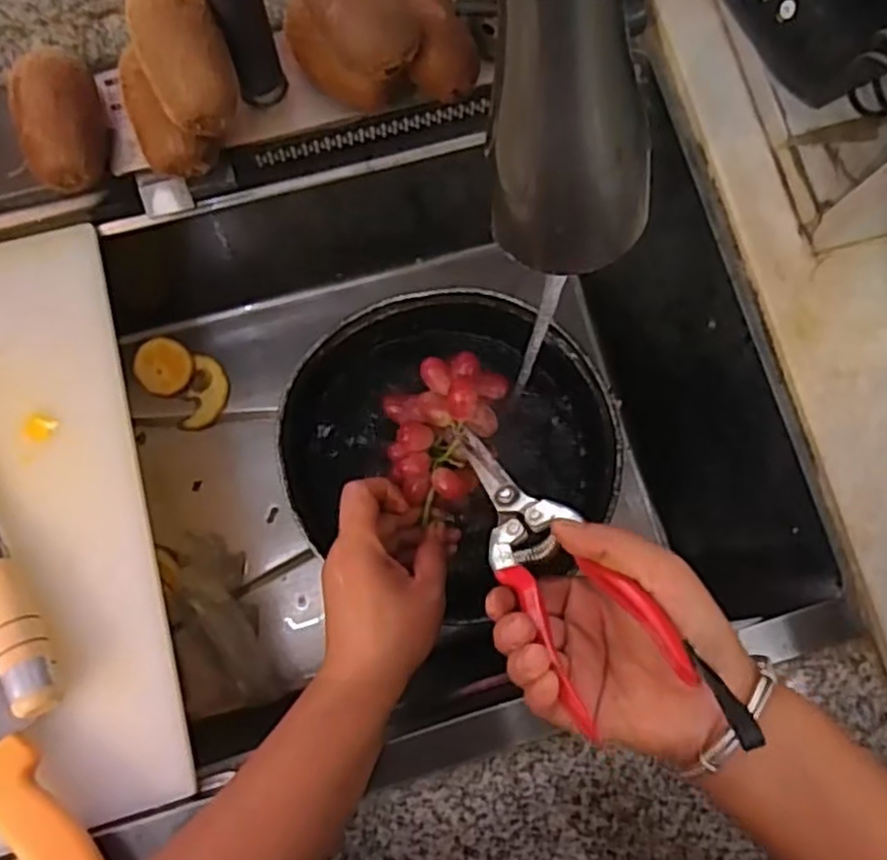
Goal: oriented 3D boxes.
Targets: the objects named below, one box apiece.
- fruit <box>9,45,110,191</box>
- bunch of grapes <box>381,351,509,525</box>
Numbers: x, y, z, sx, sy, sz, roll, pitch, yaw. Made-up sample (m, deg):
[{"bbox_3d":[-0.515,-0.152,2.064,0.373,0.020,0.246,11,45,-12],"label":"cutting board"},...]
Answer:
[{"bbox_3d":[-0.218,-0.177,0.434,0.044,0.052,0.069,-11,80,-4],"label":"fruit"},{"bbox_3d":[0.003,0.001,0.443,0.071,0.046,0.083,-5,75,-4],"label":"bunch of grapes"}]

